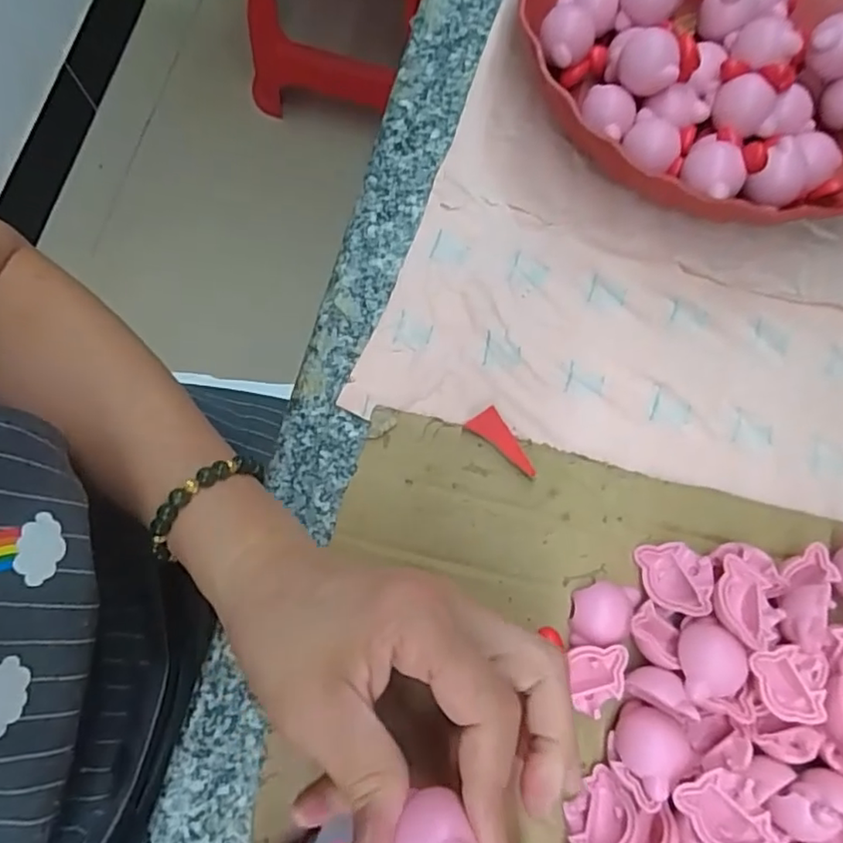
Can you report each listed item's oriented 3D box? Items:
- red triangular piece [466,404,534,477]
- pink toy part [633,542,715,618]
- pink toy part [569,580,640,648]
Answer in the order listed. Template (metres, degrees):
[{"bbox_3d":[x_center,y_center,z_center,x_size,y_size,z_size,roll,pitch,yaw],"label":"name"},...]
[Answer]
[{"bbox_3d":[0.037,0.013,0.290,0.016,0.009,0.037,-32,79,-9],"label":"red triangular piece"},{"bbox_3d":[0.113,0.070,0.270,0.030,0.010,0.030,-19,53,27],"label":"pink toy part"},{"bbox_3d":[0.083,0.085,0.270,0.031,0.012,0.027,0,76,-2],"label":"pink toy part"}]

